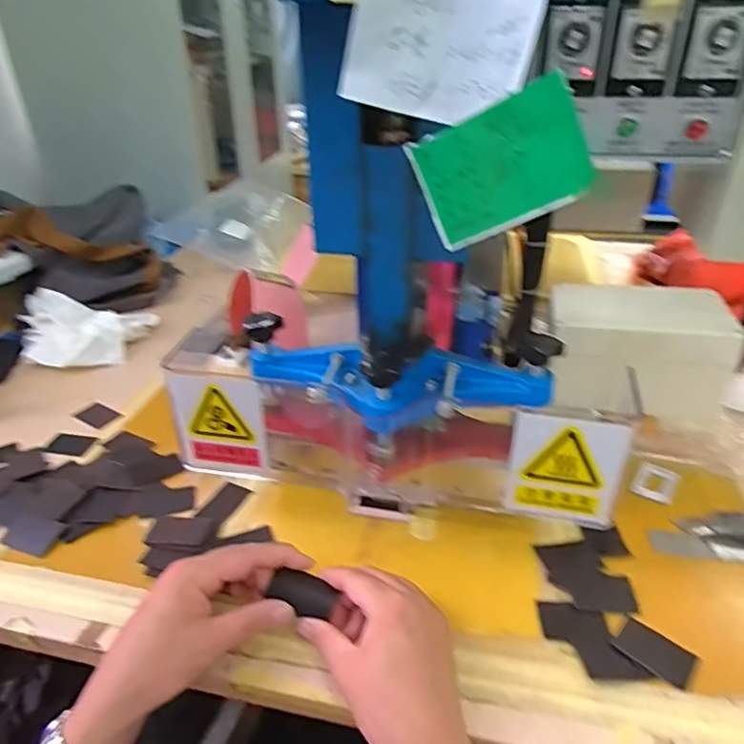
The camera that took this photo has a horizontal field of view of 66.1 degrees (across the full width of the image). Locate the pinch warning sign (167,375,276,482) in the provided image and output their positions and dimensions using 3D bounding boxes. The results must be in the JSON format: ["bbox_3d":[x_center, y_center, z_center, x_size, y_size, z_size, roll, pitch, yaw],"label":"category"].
[{"bbox_3d":[-0.135,0.049,0.505,0.080,0.106,0.011,1,29,4],"label":"pinch warning sign"}]

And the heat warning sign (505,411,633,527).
[{"bbox_3d":[0.151,0.078,0.446,0.082,0.096,0.009,4,32,8],"label":"heat warning sign"}]

